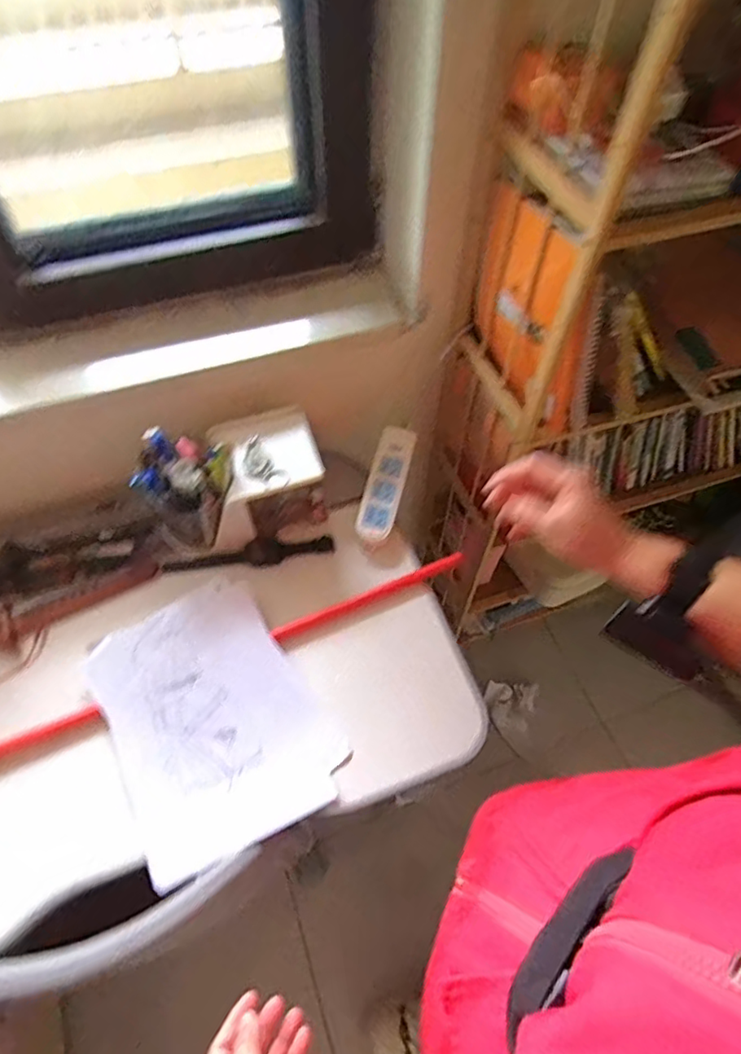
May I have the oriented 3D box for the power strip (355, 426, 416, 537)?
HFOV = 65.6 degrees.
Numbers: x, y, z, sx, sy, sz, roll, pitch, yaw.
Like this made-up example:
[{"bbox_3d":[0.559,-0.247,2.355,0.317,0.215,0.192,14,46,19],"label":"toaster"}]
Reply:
[{"bbox_3d":[0.024,-0.066,0.837,0.053,0.031,0.176,14,63,5],"label":"power strip"}]

